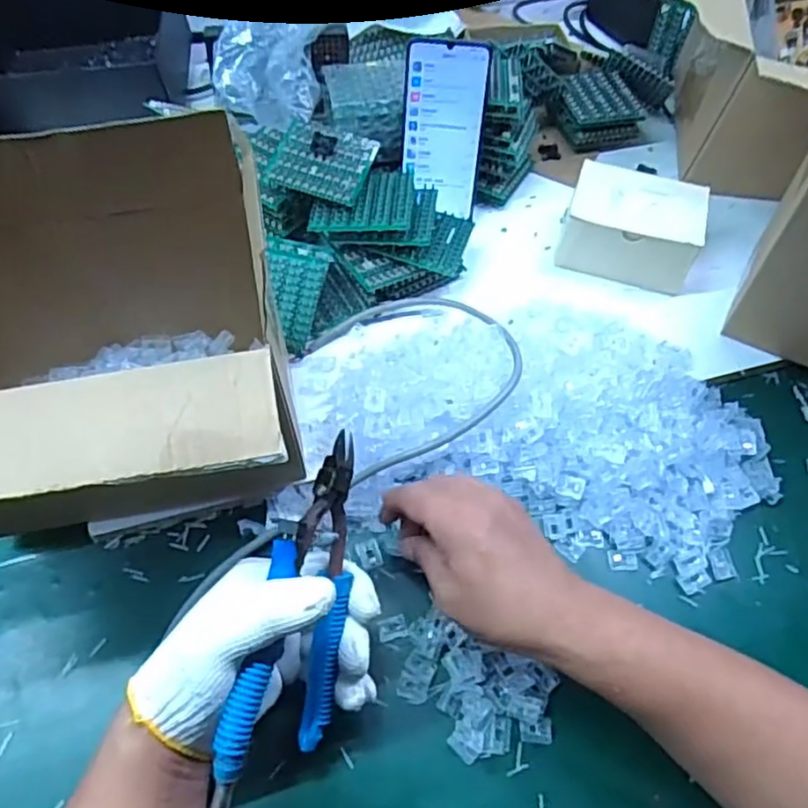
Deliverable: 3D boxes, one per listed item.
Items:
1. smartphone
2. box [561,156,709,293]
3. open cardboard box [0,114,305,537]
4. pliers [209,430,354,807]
[{"bbox_3d":[0.038,-0.256,0.636,0.075,0.150,0.016,2,32,1],"label":"smartphone"},{"bbox_3d":[0.215,-0.168,0.645,0.122,0.067,0.090,13,57,4],"label":"box"},{"bbox_3d":[-0.197,-0.011,0.440,0.239,0.239,0.214,-8,58,-9],"label":"open cardboard box"},{"bbox_3d":[-0.057,0.124,0.387,0.042,0.065,0.209,13,75,7],"label":"pliers"}]

